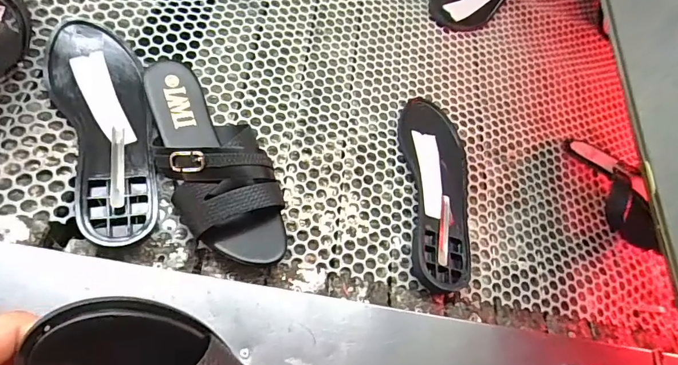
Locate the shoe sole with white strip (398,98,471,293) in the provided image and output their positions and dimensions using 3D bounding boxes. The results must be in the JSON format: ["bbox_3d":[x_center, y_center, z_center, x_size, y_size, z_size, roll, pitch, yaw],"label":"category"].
[{"bbox_3d":[0.124,0.007,0.520,0.091,0.014,0.247,7,62,-17],"label":"shoe sole with white strip"}]

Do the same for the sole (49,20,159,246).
[{"bbox_3d":[-0.226,-0.059,0.413,0.080,0.040,0.246,-20,63,-14],"label":"sole"}]

